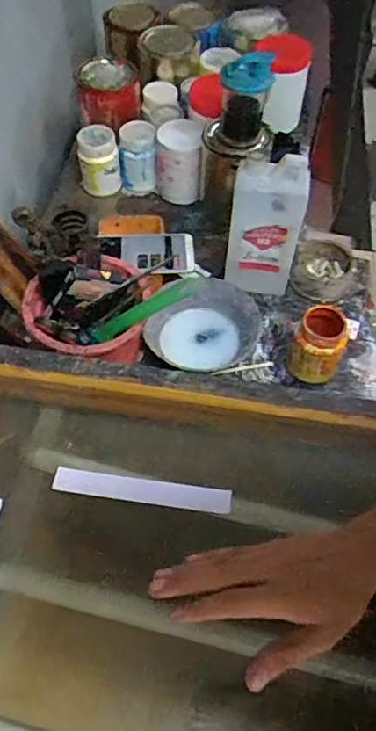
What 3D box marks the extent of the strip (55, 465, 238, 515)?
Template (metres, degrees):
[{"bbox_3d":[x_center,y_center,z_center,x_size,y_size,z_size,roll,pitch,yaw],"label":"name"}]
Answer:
[{"bbox_3d":[-0.042,0.116,0.520,0.163,0.004,0.021,7,72,5],"label":"strip"}]

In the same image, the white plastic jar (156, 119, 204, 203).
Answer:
[{"bbox_3d":[-0.013,-0.337,0.953,0.076,0.124,0.079,-1,57,-2],"label":"white plastic jar"}]

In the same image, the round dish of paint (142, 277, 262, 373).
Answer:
[{"bbox_3d":[0.021,-0.047,0.777,0.146,0.054,0.148,1,57,-1],"label":"round dish of paint"}]

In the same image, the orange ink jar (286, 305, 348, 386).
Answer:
[{"bbox_3d":[0.172,-0.024,0.737,0.066,0.097,0.059,20,59,11],"label":"orange ink jar"}]

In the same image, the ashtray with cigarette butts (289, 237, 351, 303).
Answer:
[{"bbox_3d":[0.203,-0.142,0.854,0.091,0.040,0.096,9,57,4],"label":"ashtray with cigarette butts"}]

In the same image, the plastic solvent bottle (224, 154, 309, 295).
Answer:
[{"bbox_3d":[0.109,-0.186,0.781,0.098,0.211,0.042,8,57,4],"label":"plastic solvent bottle"}]

